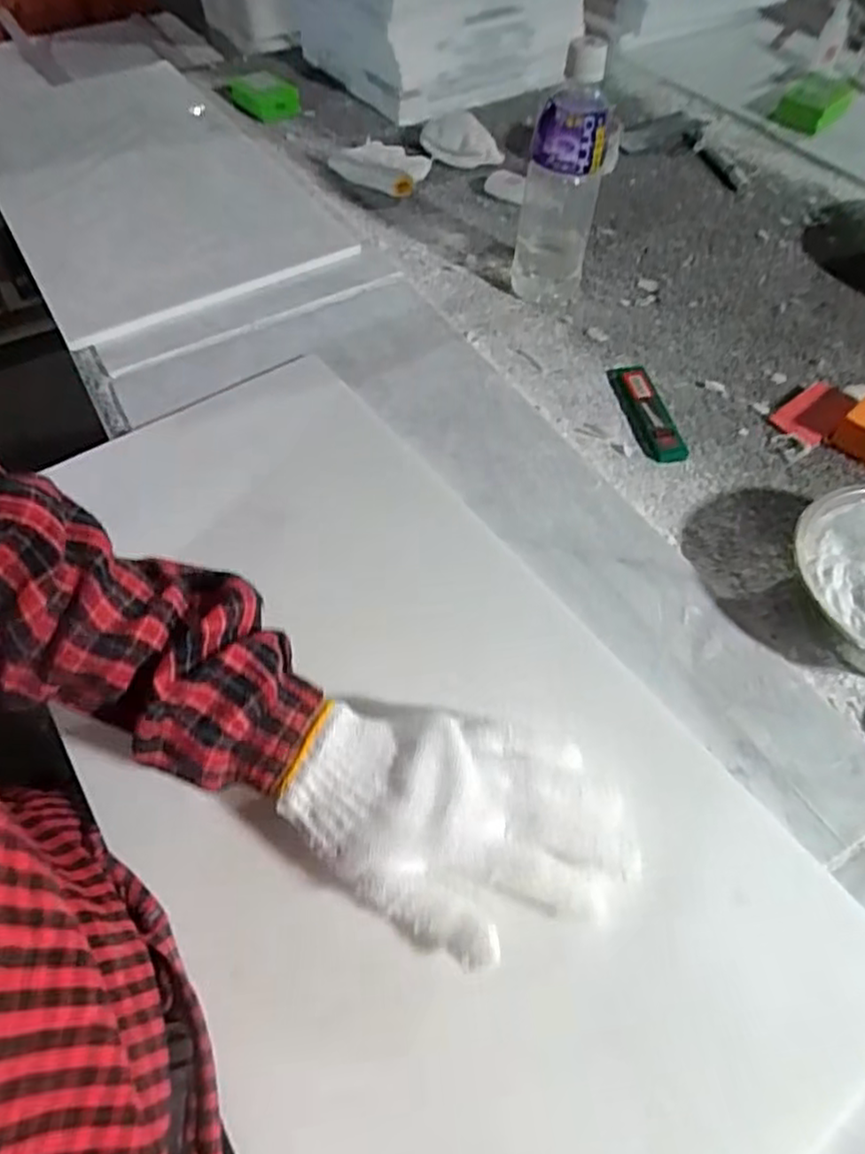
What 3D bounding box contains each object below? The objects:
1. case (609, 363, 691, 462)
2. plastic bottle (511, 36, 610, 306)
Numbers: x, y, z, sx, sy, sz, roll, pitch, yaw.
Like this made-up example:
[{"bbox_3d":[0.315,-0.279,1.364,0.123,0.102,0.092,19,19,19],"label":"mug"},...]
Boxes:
[{"bbox_3d":[0.181,-0.140,0.582,0.038,0.008,0.112,-7,53,-3],"label":"case"},{"bbox_3d":[0.112,-0.346,0.604,0.068,0.200,0.057,7,54,8],"label":"plastic bottle"}]

